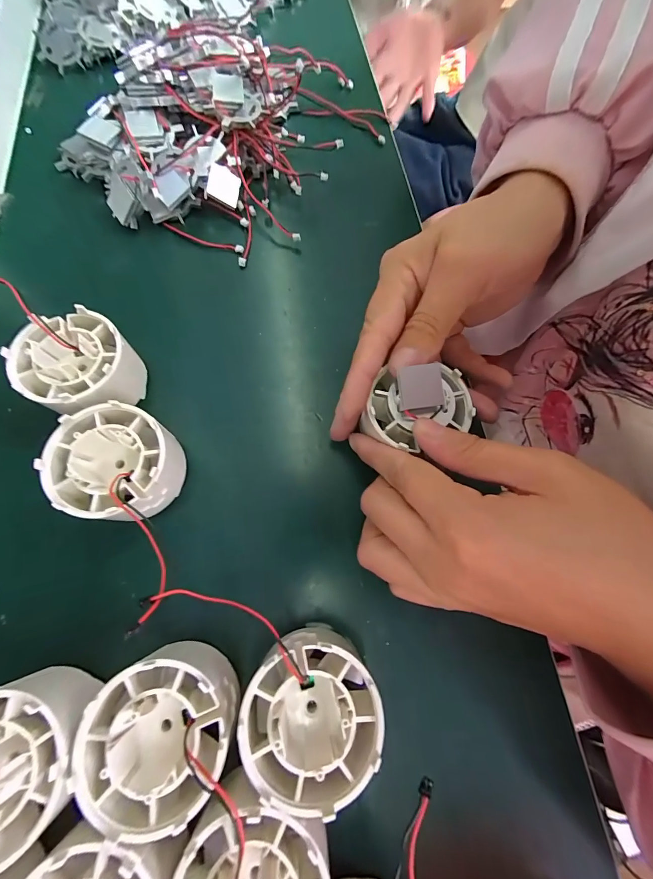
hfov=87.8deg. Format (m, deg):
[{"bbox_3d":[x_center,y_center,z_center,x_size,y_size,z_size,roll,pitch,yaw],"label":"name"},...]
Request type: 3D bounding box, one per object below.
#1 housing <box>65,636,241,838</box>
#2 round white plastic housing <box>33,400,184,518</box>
[{"bbox_3d":[-0.062,0.109,0.129,0.051,0.032,0.049,1,72,-2],"label":"housing"},{"bbox_3d":[-0.099,0.014,0.168,0.049,0.044,0.050,1,72,-2],"label":"round white plastic housing"}]

